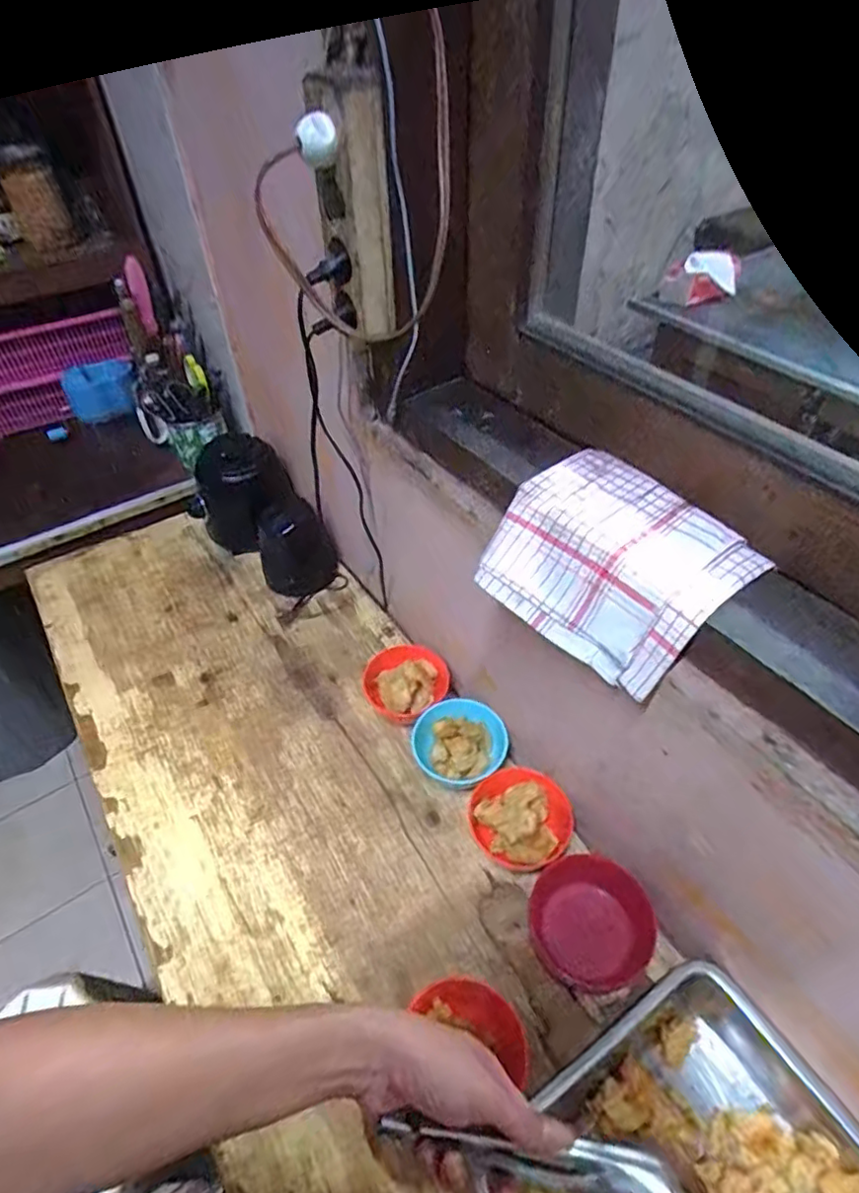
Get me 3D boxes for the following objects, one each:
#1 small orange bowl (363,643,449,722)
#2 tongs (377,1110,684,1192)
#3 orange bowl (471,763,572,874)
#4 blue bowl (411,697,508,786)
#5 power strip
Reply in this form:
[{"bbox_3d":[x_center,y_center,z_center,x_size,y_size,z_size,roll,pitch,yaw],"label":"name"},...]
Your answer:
[{"bbox_3d":[-0.030,0.121,0.812,0.109,0.057,0.101,-1,46,1],"label":"small orange bowl"},{"bbox_3d":[0.067,0.380,0.413,0.192,0.048,0.035,13,47,1],"label":"tongs"},{"bbox_3d":[0.104,0.244,0.687,0.104,0.062,0.100,-1,46,1],"label":"orange bowl"},{"bbox_3d":[0.035,0.182,0.748,0.101,0.064,0.101,-1,46,1],"label":"blue bowl"},{"bbox_3d":[-0.063,-0.326,0.530,0.048,0.188,0.066,-28,51,-23],"label":"power strip"}]

